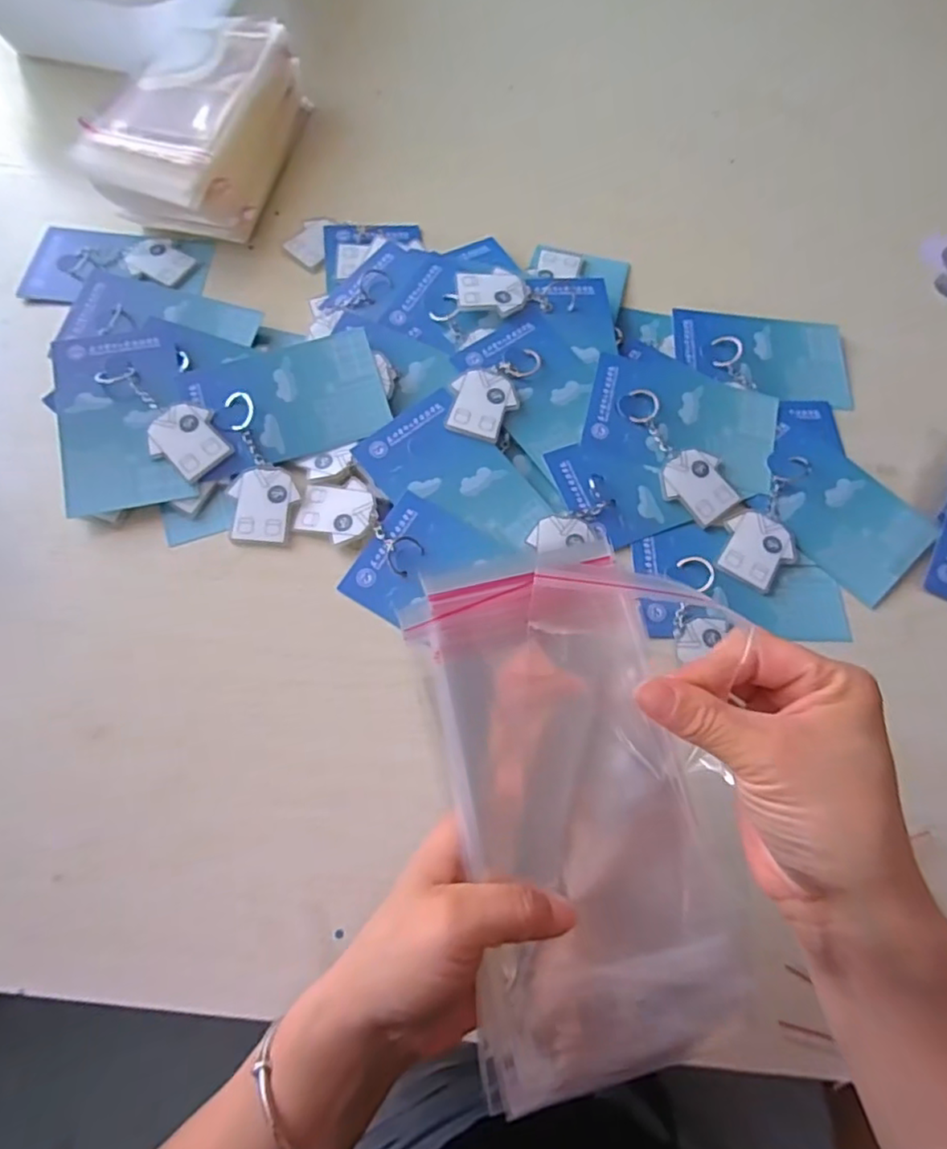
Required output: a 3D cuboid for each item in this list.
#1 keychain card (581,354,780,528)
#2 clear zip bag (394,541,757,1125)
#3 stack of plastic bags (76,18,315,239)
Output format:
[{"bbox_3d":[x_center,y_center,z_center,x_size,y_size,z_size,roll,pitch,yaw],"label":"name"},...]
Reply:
[{"bbox_3d":[0.143,-0.100,0.440,0.128,0.016,0.110,17,67,6],"label":"keychain card"},{"bbox_3d":[0.048,0.096,0.253,0.114,0.044,0.207,-11,91,-7],"label":"clear zip bag"},{"bbox_3d":[-0.234,-0.383,0.530,0.132,0.067,0.229,9,66,2],"label":"stack of plastic bags"}]

